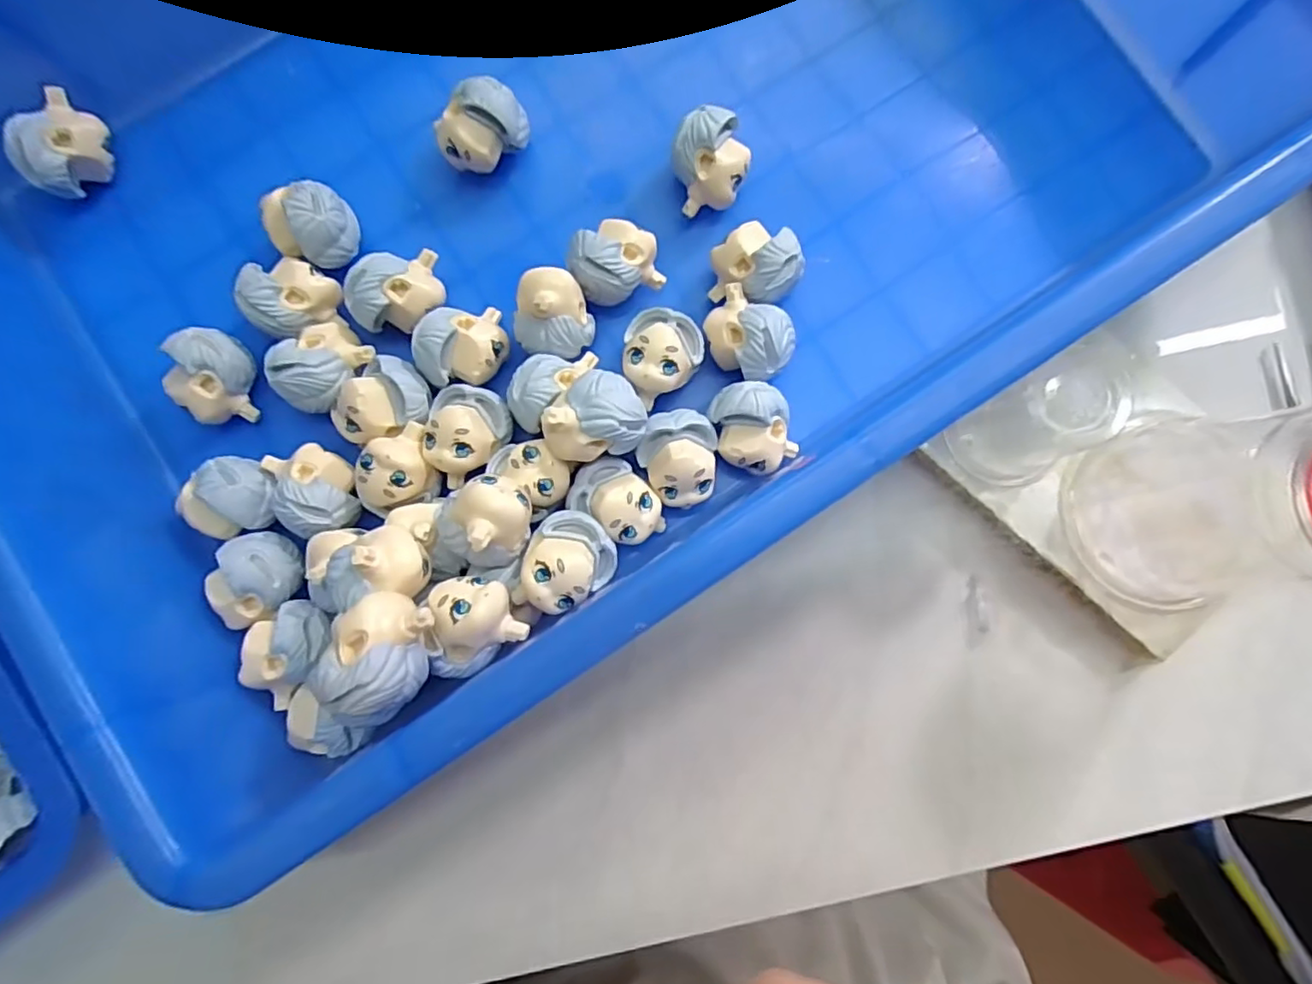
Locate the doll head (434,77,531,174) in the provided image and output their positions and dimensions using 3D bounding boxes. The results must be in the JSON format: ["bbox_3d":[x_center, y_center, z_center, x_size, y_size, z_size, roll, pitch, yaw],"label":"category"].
[{"bbox_3d":[-0.054,-0.113,0.198,0.027,0.024,0.020,-29,85,-2],"label":"doll head"}]

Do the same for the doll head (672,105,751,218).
[{"bbox_3d":[0.017,-0.102,0.199,0.023,0.027,0.025,0,85,1],"label":"doll head"}]

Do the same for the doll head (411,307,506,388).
[{"bbox_3d":[-0.059,-0.044,0.190,0.025,0.017,0.023,-13,85,0],"label":"doll head"}]

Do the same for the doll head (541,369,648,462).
[{"bbox_3d":[-0.017,-0.021,0.176,0.027,0.023,0.023,-13,85,0],"label":"doll head"}]

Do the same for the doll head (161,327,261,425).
[{"bbox_3d":[-0.136,-0.035,0.189,0.020,0.016,0.027,4,91,-1],"label":"doll head"}]

